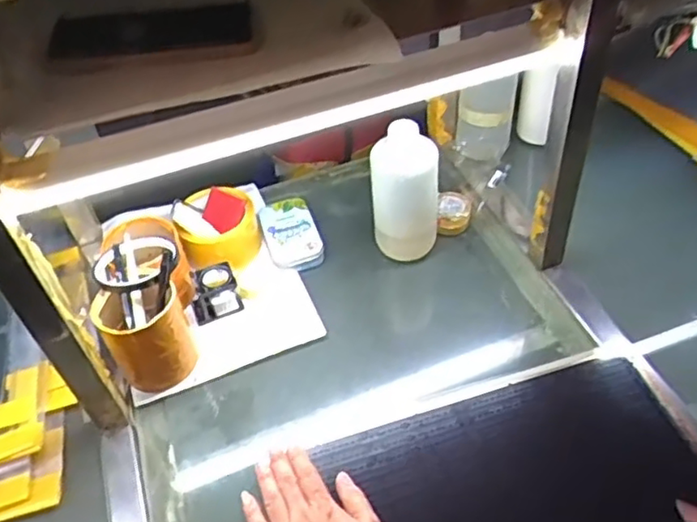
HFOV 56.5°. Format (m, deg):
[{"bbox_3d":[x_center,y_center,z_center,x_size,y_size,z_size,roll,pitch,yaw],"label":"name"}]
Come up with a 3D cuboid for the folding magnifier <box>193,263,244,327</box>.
[{"bbox_3d":[-0.153,0.032,0.730,0.053,0.059,0.031,-24,49,-17],"label":"folding magnifier"}]

